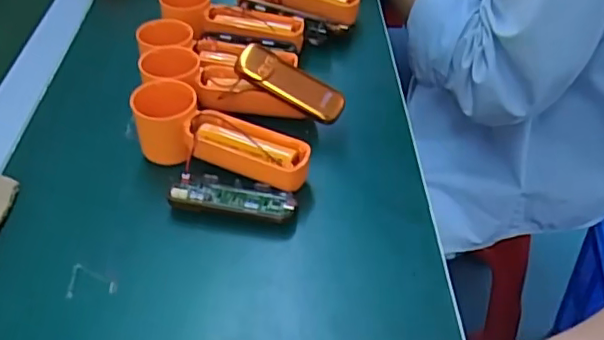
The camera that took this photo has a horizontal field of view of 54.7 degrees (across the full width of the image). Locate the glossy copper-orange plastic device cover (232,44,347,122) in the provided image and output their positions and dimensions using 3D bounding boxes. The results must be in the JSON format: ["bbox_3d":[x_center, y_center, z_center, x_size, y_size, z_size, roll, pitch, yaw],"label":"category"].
[{"bbox_3d":[-0.008,-0.063,0.421,0.082,0.015,0.027,30,45,-2],"label":"glossy copper-orange plastic device cover"}]

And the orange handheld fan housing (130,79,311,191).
[{"bbox_3d":[-0.054,-0.021,0.403,0.127,0.051,0.044,13,43,15],"label":"orange handheld fan housing"}]

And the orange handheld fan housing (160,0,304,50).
[{"bbox_3d":[-0.062,-0.133,0.503,0.123,0.036,0.048,4,42,6],"label":"orange handheld fan housing"}]

